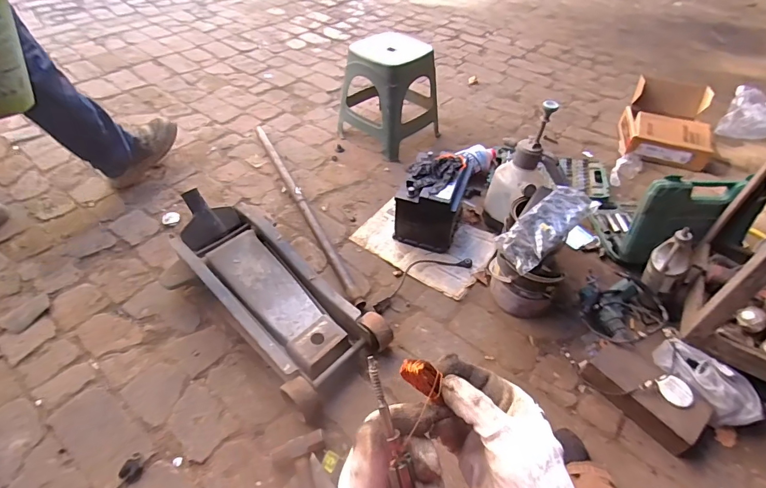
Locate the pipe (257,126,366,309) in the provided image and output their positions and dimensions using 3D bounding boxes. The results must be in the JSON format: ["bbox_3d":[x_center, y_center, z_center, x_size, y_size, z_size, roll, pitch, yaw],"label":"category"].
[{"bbox_3d":[-0.258,-0.129,1.303,0.027,0.028,0.866,-20,51,-20],"label":"pipe"}]

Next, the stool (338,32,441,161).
[{"bbox_3d":[0.026,-0.535,1.479,0.272,0.326,0.272,35,55,25],"label":"stool"}]

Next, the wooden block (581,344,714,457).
[{"bbox_3d":[0.572,0.322,0.908,0.121,0.061,0.231,-31,57,-27],"label":"wooden block"}]

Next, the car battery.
[{"bbox_3d":[0.143,-0.120,1.199,0.167,0.187,0.207,18,50,13],"label":"car battery"}]

